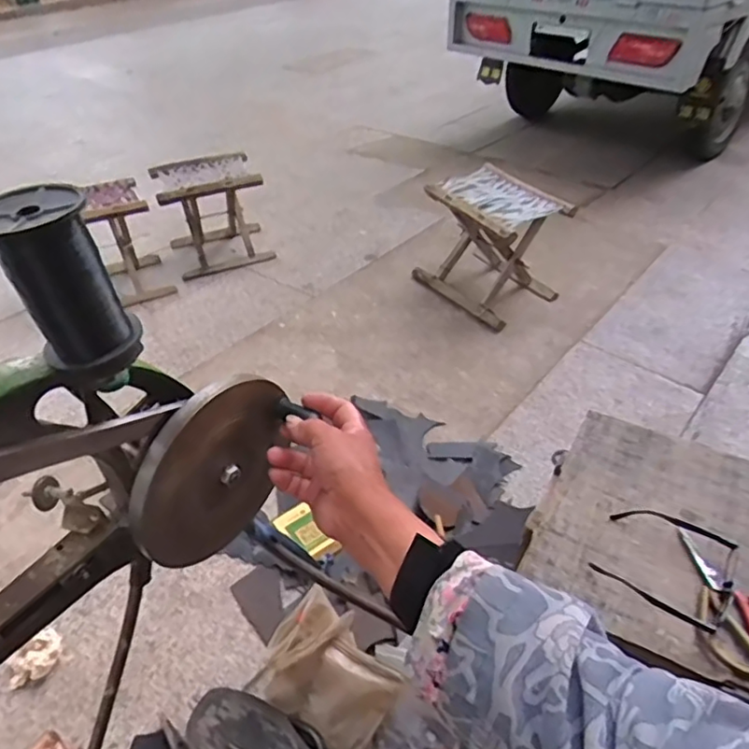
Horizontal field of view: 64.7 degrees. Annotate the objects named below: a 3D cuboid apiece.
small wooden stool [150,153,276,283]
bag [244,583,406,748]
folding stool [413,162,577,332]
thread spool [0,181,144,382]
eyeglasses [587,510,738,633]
[{"bbox_3d":[-0.452,-0.455,1.656,0.257,0.234,0.246,-15,44,-12],"label":"small wooden stool"},{"bbox_3d":[-0.066,0.381,0.776,0.187,0.108,0.128,23,49,26],"label":"bag"},{"bbox_3d":[0.267,-0.301,1.402,0.207,0.267,0.293,-31,49,-26],"label":"folding stool"},{"bbox_3d":[-0.180,-0.050,0.345,0.053,0.104,0.050,-32,50,-30],"label":"thread spool"},{"bbox_3d":[0.347,0.218,0.699,0.147,0.035,0.151,26,48,27],"label":"eyeglasses"}]

